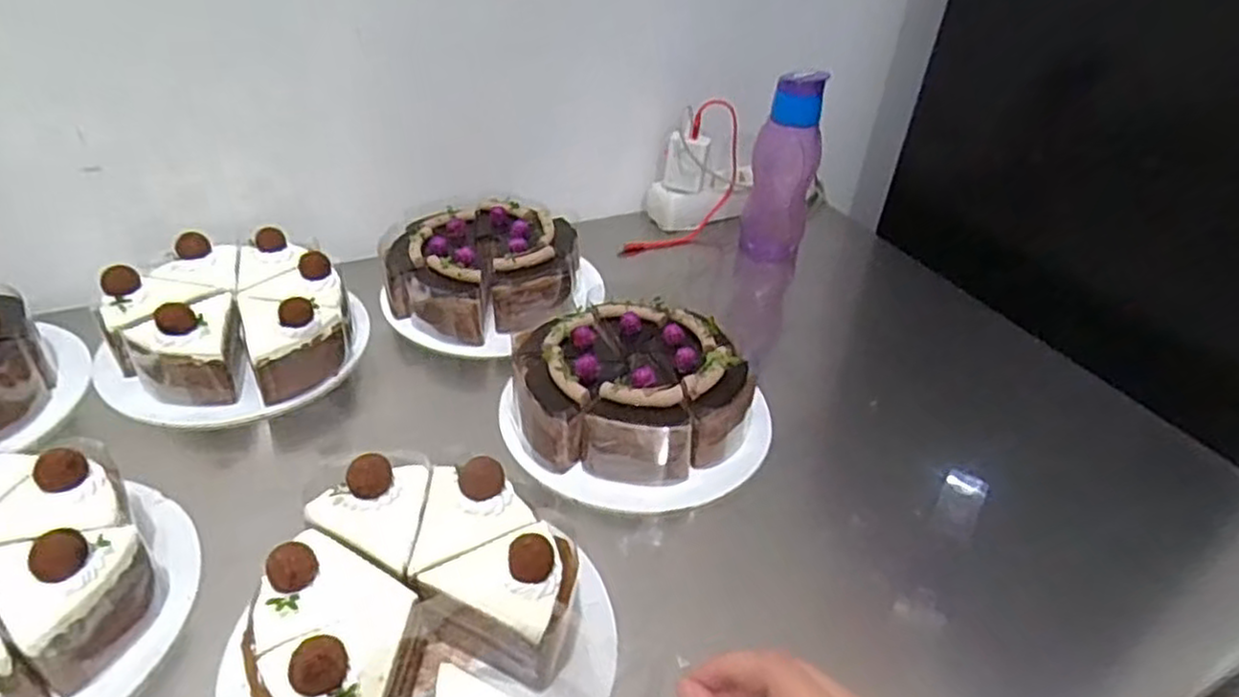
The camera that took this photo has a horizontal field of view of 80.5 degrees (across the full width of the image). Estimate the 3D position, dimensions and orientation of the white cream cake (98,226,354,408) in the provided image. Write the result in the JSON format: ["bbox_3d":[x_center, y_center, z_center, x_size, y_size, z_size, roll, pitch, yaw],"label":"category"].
[{"bbox_3d":[-0.316,-0.022,0.595,0.177,0.072,0.166,-14,40,-24],"label":"white cream cake"}]

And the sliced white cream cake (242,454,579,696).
[{"bbox_3d":[-0.102,0.156,0.380,0.159,0.072,0.205,-1,37,-8],"label":"sliced white cream cake"}]

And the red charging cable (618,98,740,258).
[{"bbox_3d":[0.083,-0.187,0.803,0.053,0.167,0.174,32,44,32],"label":"red charging cable"}]

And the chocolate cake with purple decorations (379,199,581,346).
[{"bbox_3d":[-0.127,-0.074,0.685,0.178,0.063,0.141,-11,39,-20],"label":"chocolate cake with purple decorations"}]

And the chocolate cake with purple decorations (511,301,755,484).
[{"bbox_3d":[0.008,0.030,0.563,0.182,0.064,0.147,8,36,5],"label":"chocolate cake with purple decorations"}]

